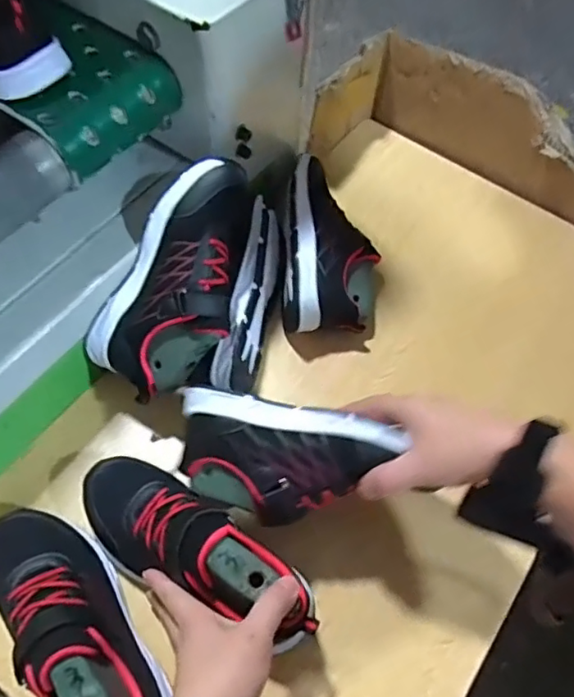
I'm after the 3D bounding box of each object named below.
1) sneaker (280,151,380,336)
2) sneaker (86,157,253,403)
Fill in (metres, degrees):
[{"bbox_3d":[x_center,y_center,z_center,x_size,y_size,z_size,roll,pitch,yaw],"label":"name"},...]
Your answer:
[{"bbox_3d":[0.051,-0.122,0.689,0.113,0.086,0.225,3,61,-2],"label":"sneaker"},{"bbox_3d":[-0.101,-0.068,0.587,0.112,0.090,0.230,23,89,9],"label":"sneaker"}]

